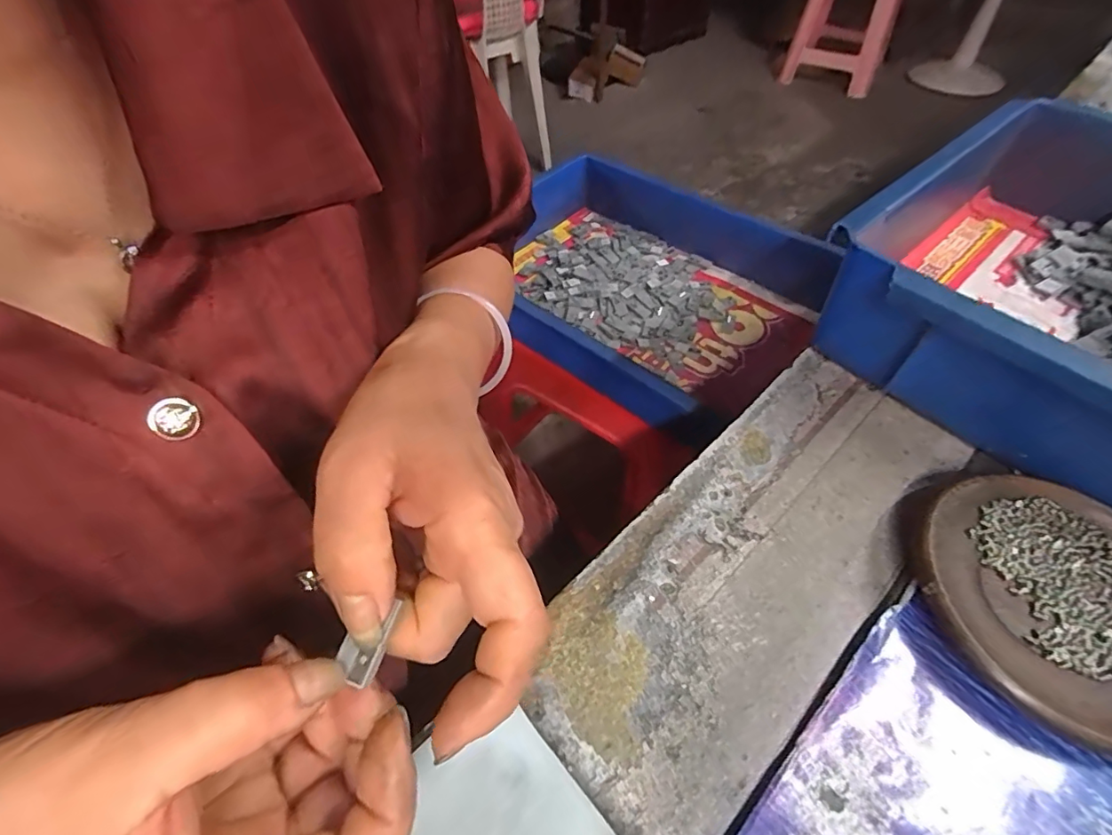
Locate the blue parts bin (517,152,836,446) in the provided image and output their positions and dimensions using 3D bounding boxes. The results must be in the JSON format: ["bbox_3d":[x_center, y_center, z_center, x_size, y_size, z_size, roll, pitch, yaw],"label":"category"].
[{"bbox_3d":[0.082,-0.160,0.585,0.379,0.083,0.294,36,60,25],"label":"blue parts bin"}]

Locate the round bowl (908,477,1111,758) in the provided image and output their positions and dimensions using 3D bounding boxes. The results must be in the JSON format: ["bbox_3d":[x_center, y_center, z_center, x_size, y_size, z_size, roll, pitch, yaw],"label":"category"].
[{"bbox_3d":[0.212,0.078,0.219,0.107,0.018,0.107,0,52,0],"label":"round bowl"}]

